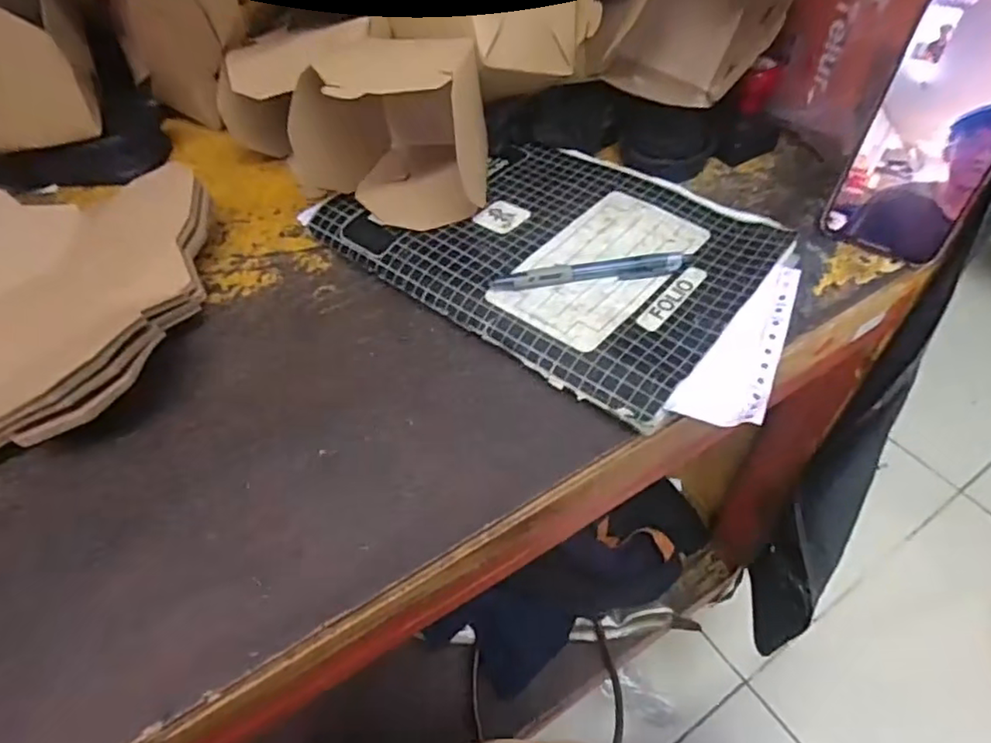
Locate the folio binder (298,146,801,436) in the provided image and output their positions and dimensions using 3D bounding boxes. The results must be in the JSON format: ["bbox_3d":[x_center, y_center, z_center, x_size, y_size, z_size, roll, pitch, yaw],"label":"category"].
[{"bbox_3d":[0.053,-0.093,0.450,0.333,0.018,0.207,33,58,27],"label":"folio binder"}]

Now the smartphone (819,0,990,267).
[{"bbox_3d":[0.278,-0.147,0.392,0.082,0.161,0.013,31,50,25],"label":"smartphone"}]

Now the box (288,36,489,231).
[{"bbox_3d":[-0.075,-0.183,0.459,0.128,0.106,0.120,0,50,3],"label":"box"}]

